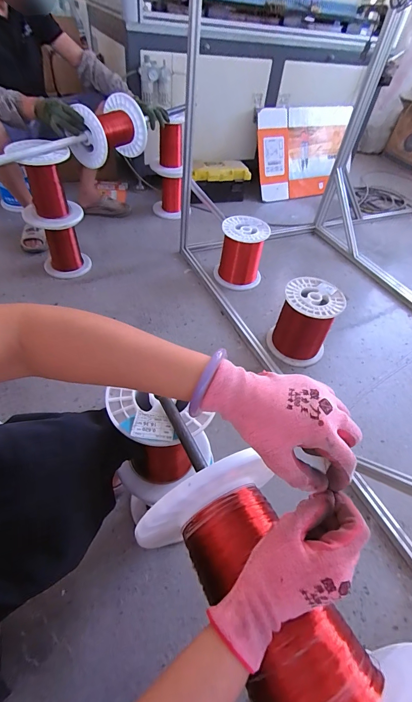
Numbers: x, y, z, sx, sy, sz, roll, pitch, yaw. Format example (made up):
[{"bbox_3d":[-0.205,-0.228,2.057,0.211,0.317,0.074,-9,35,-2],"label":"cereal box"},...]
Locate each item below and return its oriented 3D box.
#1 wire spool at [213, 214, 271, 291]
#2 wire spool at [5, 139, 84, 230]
[{"bbox_3d":[0.152,-0.428,1.430,0.198,0.253,0.197,2,49,-3],"label":"wire spool"},{"bbox_3d":[-0.597,-0.614,1.212,0.213,0.261,0.179,-16,52,-20],"label":"wire spool"}]

